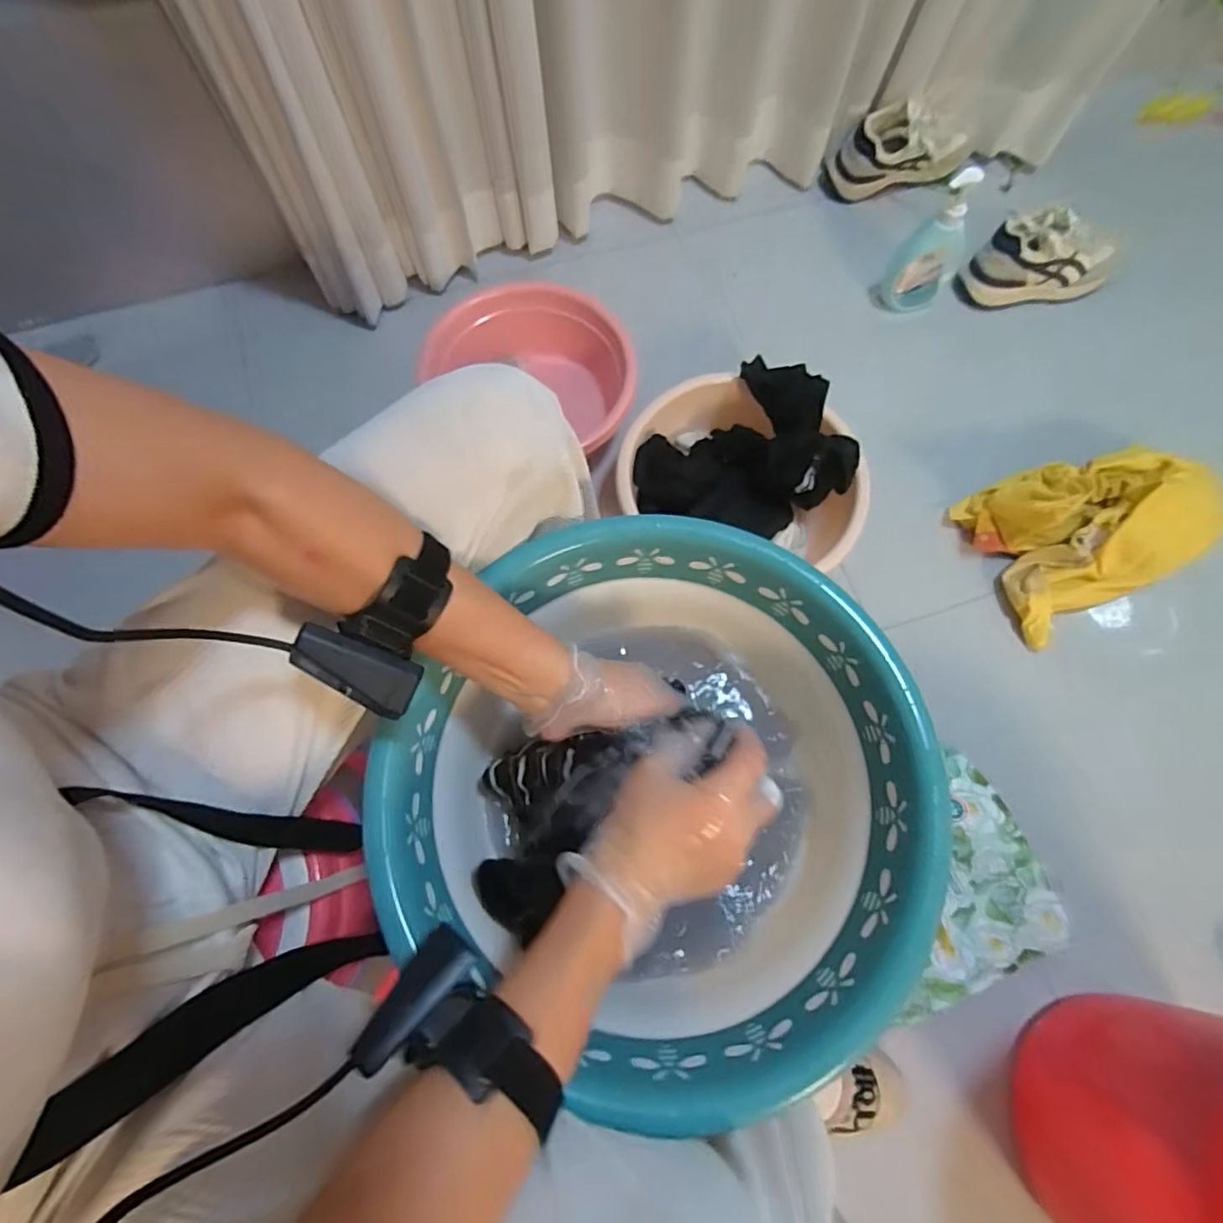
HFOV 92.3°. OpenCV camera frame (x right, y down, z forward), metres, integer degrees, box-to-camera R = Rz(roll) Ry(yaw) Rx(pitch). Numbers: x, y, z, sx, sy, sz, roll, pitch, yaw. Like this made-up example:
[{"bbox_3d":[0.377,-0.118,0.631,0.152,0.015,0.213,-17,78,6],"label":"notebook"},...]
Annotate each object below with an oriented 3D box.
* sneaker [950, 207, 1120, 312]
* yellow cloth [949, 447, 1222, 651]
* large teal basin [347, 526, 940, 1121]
[{"bbox_3d":[0.737,-0.603,1.009,0.249,0.127,0.078,-5,71,-1],"label":"sneaker"},{"bbox_3d":[0.673,-0.128,0.825,0.304,0.100,0.221,-26,73,-9],"label":"yellow cloth"},{"bbox_3d":[0.039,0.125,0.449,0.352,0.140,0.329,0,71,0],"label":"large teal basin"}]

